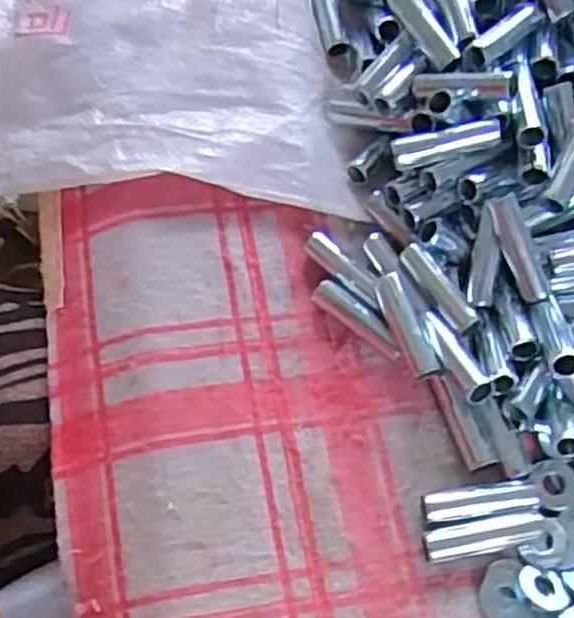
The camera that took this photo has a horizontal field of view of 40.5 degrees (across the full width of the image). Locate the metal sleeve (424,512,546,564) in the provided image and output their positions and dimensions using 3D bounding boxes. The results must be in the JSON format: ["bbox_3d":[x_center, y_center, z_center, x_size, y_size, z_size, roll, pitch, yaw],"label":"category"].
[{"bbox_3d":[0.071,0.083,0.281,0.044,0.008,0.012,-8,66,-8],"label":"metal sleeve"}]

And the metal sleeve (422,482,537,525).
[{"bbox_3d":[0.071,0.071,0.286,0.042,0.008,0.011,-6,66,-7],"label":"metal sleeve"}]

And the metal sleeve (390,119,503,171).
[{"bbox_3d":[0.064,-0.066,0.312,0.043,0.009,0.011,-13,65,7],"label":"metal sleeve"}]

